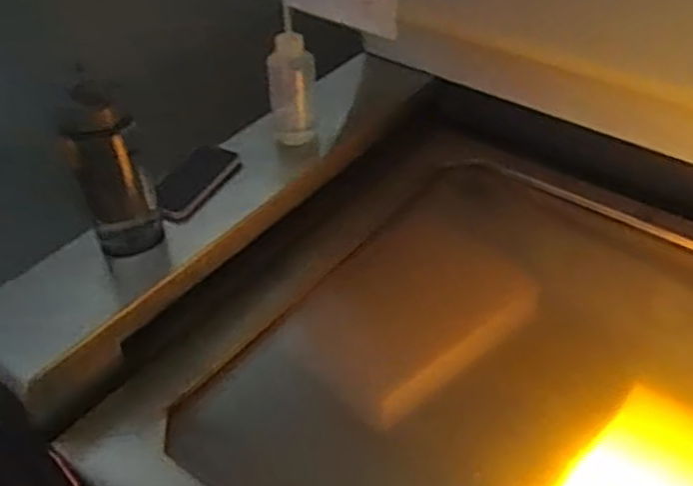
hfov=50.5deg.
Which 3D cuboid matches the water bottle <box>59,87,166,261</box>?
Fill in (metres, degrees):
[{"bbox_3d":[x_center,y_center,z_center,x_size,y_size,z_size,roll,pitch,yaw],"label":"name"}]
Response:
[{"bbox_3d":[-0.304,-0.092,0.949,0.096,0.229,0.078,-19,45,-17],"label":"water bottle"}]

